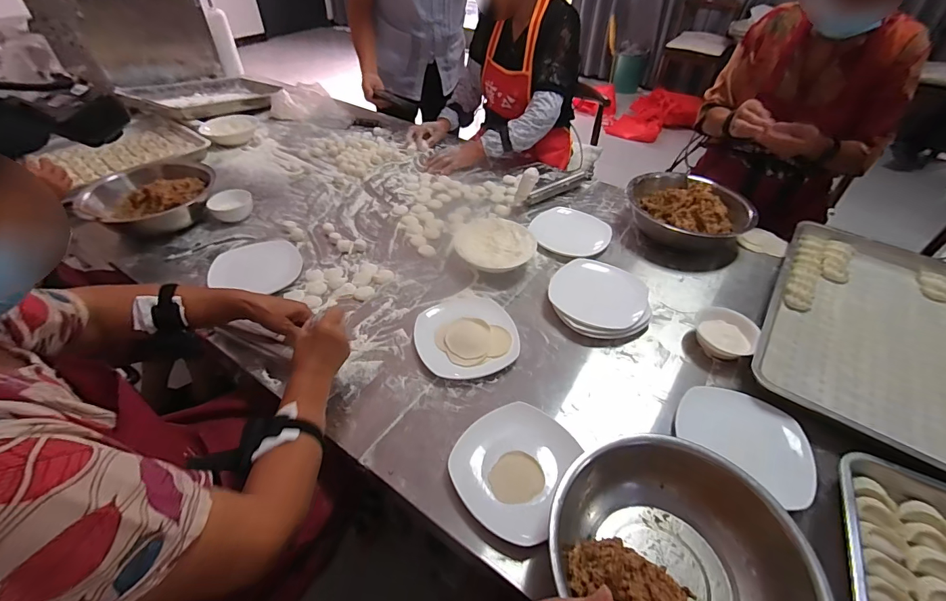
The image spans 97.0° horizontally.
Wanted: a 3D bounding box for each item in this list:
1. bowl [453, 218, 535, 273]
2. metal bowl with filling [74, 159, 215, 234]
[{"bbox_3d":[0.048,-0.114,0.918,0.171,0.061,0.167,-5,44,-7],"label":"bowl"},{"bbox_3d":[-0.779,-0.256,1.013,0.276,0.079,0.249,22,47,20],"label":"metal bowl with filling"}]

